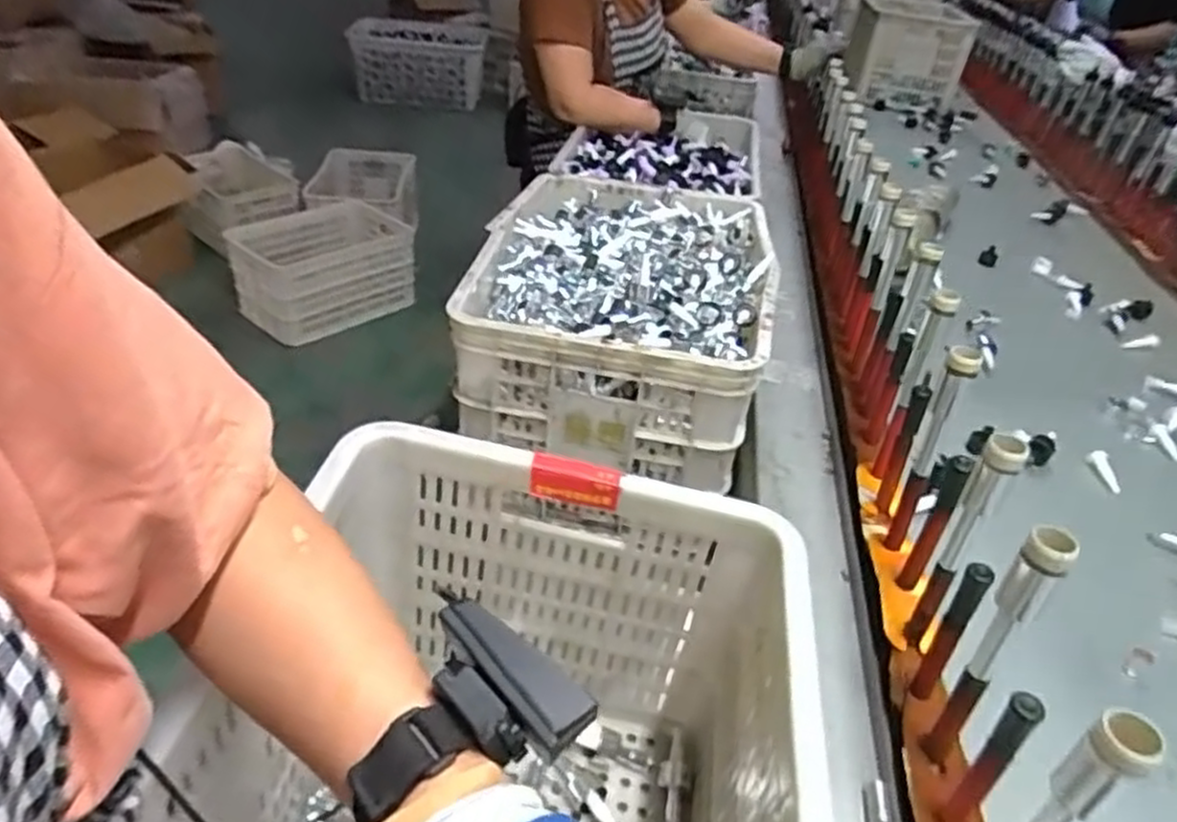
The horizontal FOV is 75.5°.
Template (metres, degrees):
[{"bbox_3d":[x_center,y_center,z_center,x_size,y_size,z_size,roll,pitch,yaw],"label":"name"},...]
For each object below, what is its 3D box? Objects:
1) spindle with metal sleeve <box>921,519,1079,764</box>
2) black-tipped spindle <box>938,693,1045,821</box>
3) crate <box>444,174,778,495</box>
[{"bbox_3d":[0.259,0.170,0.504,0.026,0.242,0.032,32,43,31],"label":"spindle with metal sleeve"},{"bbox_3d":[0.250,0.220,0.474,0.022,0.139,0.017,-20,43,-32],"label":"black-tipped spindle"},{"bbox_3d":[0.051,-0.172,1.044,0.362,0.158,0.499,10,36,5],"label":"crate"}]

